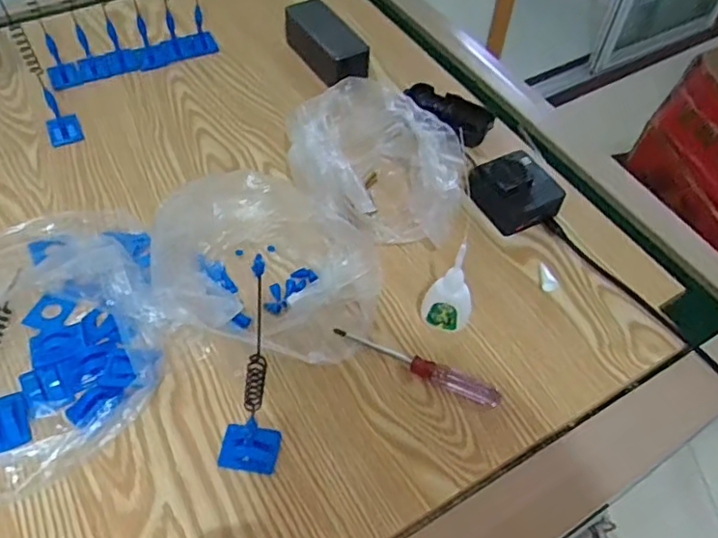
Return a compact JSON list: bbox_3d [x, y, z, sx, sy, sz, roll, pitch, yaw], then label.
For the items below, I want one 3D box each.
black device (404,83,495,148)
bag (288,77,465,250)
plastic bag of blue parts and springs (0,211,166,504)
[{"bbox_3d":[0.107,-0.185,0.715,0.108,0.027,0.042,39,61,24],"label":"black device"},{"bbox_3d":[0.017,-0.107,0.620,0.170,0.085,0.157,9,54,4],"label":"bag"},{"bbox_3d":[-0.297,0.053,0.491,0.275,0.065,0.237,-33,61,-23],"label":"plastic bag of blue parts and springs"}]

